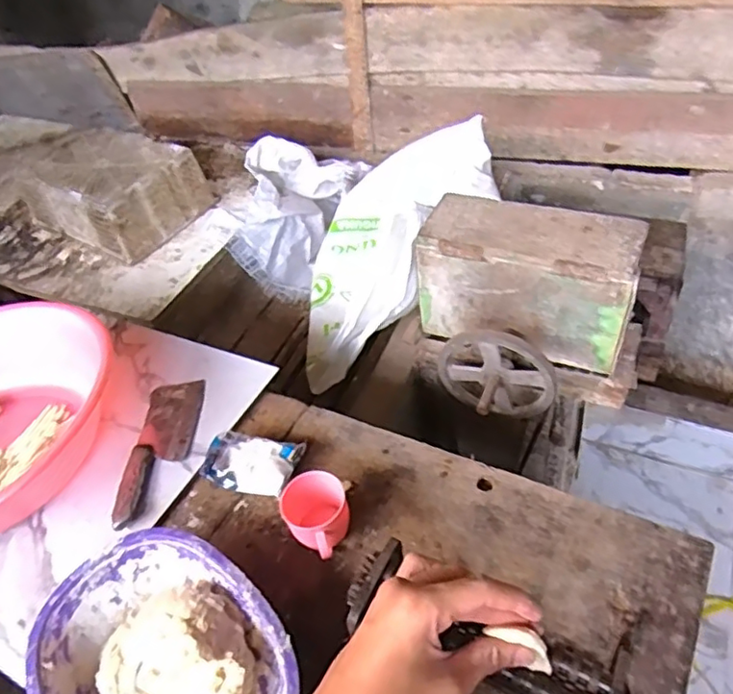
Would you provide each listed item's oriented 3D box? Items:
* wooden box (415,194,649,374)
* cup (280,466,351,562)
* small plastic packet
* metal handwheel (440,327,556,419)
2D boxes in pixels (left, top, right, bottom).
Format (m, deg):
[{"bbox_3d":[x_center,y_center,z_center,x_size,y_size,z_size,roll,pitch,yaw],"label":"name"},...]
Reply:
[{"bbox_3d":[0.278,-0.117,1.075,0.351,0.218,0.136,17,50,22],"label":"wooden box"},{"bbox_3d":[-0.054,0.199,0.720,0.072,0.060,0.091,-26,48,-17],"label":"cup"},{"bbox_3d":[-0.156,0.149,0.811,0.131,0.035,0.083,13,49,19],"label":"small plastic packet"},{"bbox_3d":[0.212,0.063,1.032,0.196,0.182,0.087,21,48,15],"label":"metal handwheel"}]

